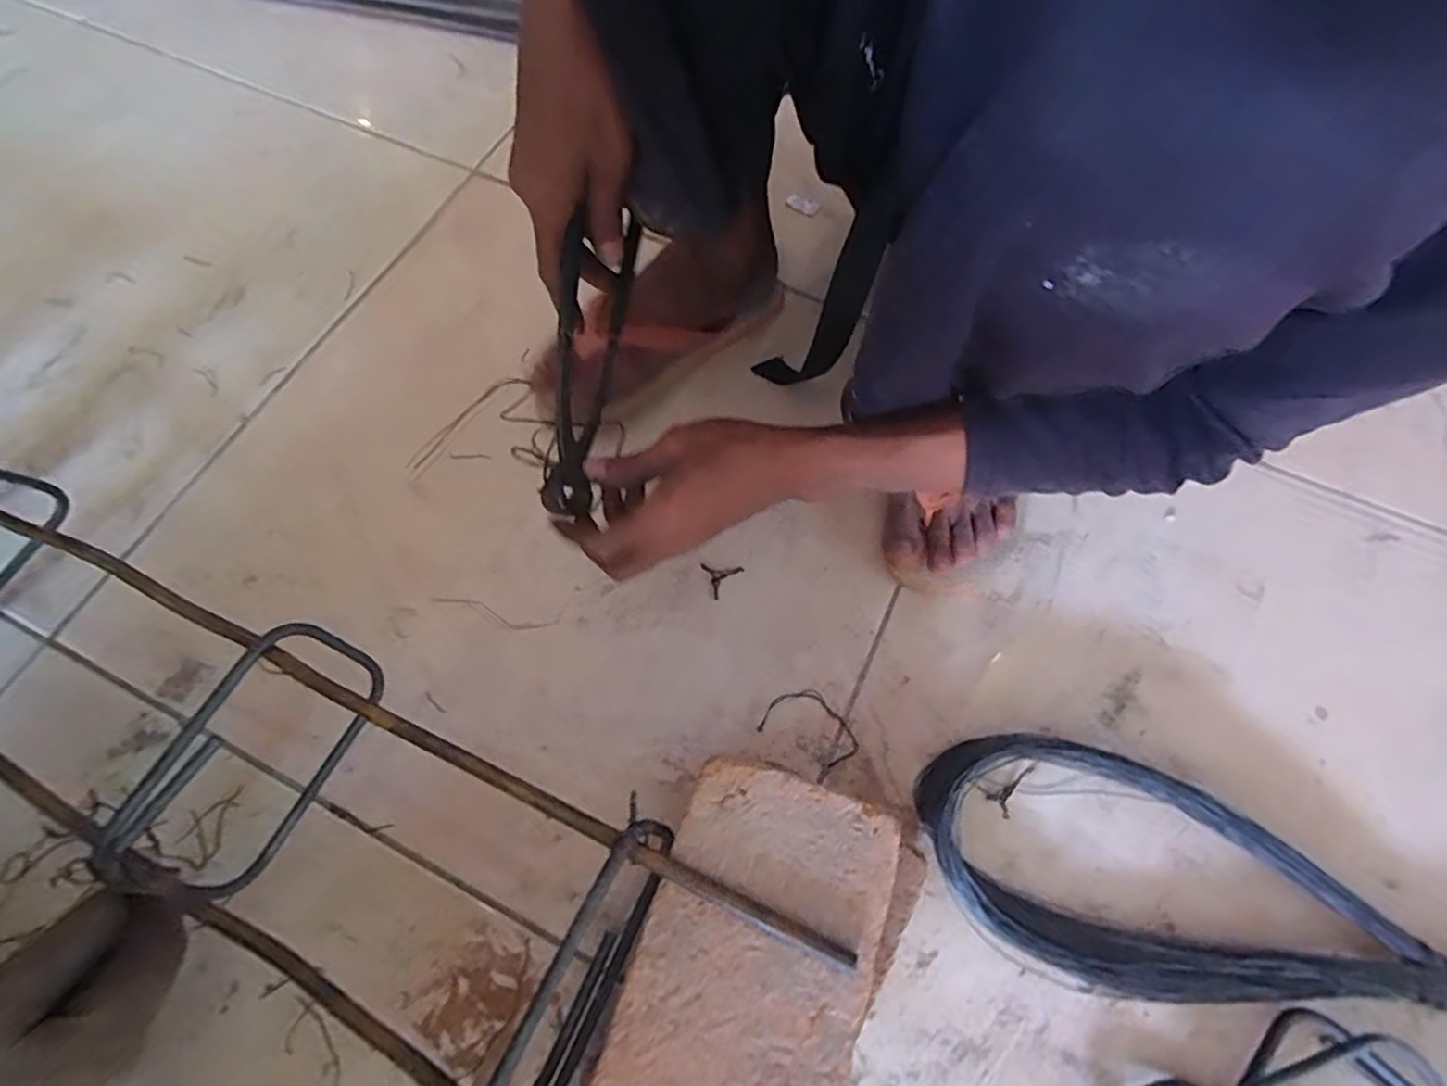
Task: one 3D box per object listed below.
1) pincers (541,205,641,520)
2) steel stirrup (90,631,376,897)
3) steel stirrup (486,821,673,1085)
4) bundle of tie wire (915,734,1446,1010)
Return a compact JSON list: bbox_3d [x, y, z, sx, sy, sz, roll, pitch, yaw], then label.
[{"bbox_3d":[-0.082,-0.111,0.397,0.027,0.058,0.185,9,88,3],"label":"pincers"},{"bbox_3d":[-0.244,0.114,0.347,0.016,0.089,0.137,12,63,31],"label":"steel stirrup"},{"bbox_3d":[-0.062,0.198,0.304,0.027,0.083,0.136,27,69,9],"label":"steel stirrup"},{"bbox_3d":[0.310,0.212,0.353,0.416,0.032,0.126,15,79,11],"label":"bundle of tie wire"}]

